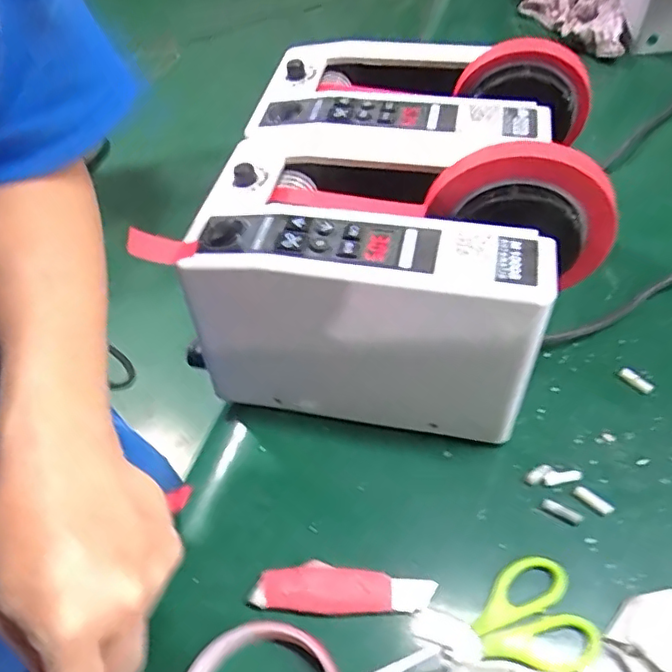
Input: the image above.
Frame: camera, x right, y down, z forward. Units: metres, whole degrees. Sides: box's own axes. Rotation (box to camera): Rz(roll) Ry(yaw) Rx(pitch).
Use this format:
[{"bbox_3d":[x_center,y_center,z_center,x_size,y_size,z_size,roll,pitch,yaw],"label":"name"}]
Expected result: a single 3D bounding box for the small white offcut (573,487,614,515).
[{"bbox_3d":[0.161,0.103,0.363,0.009,0.004,0.024,-40,59,-24],"label":"small white offcut"}]

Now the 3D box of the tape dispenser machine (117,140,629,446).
[{"bbox_3d":[0.036,-0.037,0.392,0.250,0.164,0.150,7,53,14],"label":"tape dispenser machine"}]

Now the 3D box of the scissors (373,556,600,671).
[{"bbox_3d":[0.076,0.169,0.320,0.130,0.004,0.058,-17,53,-9],"label":"scissors"}]

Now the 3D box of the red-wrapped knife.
[{"bbox_3d":[0.004,0.149,0.339,0.101,0.012,0.026,1,52,6],"label":"red-wrapped knife"}]

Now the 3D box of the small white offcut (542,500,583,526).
[{"bbox_3d":[0.141,0.109,0.362,0.023,0.004,0.007,27,59,23],"label":"small white offcut"}]

